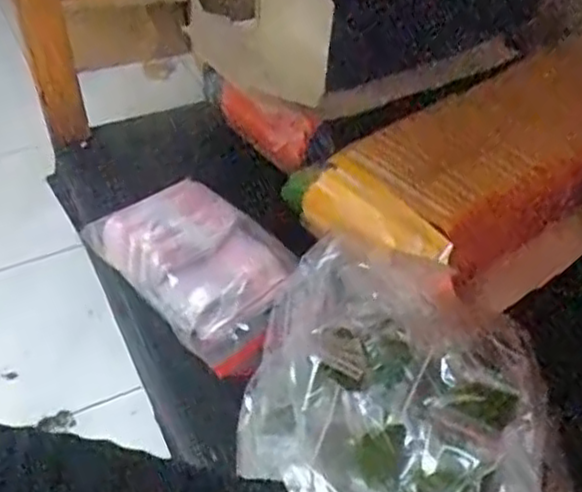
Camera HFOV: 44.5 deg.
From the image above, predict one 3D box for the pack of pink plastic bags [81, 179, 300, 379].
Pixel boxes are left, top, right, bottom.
[{"bbox_3d":[-0.097,0.016,0.809,0.150,0.066,0.273,-29,51,-28],"label":"pack of pink plastic bags"}]

